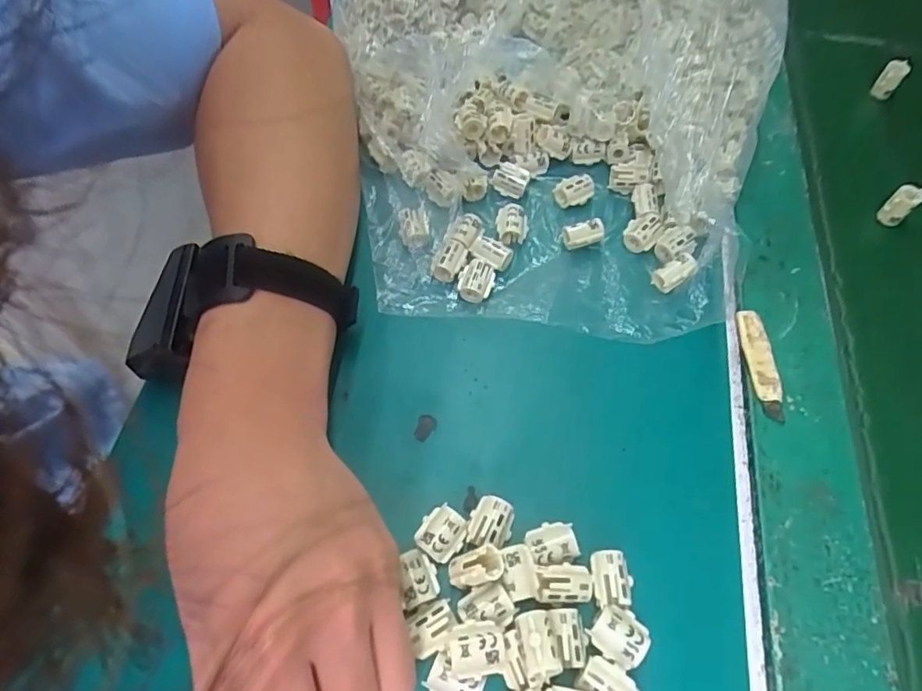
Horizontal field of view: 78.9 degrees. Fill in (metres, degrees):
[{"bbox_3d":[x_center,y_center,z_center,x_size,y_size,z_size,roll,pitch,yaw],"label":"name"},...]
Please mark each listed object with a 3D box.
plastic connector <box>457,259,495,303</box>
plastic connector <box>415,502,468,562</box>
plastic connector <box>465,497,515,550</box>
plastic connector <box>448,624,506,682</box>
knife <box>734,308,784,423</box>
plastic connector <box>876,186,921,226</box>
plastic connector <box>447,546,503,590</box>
[{"bbox_3d":[0.008,-0.037,0.314,0.019,0.013,0.023,18,62,10],"label":"plastic connector"},{"bbox_3d":[-0.009,0.084,0.251,0.020,0.013,0.020,31,64,16],"label":"plastic connector"},{"bbox_3d":[0.013,0.080,0.251,0.019,0.018,0.022,11,60,6],"label":"plastic connector"},{"bbox_3d":[0.006,0.120,0.219,0.022,0.013,0.018,-6,60,-4],"label":"plastic connector"},{"bbox_3d":[0.155,0.010,0.289,0.013,0.005,0.060,2,60,1],"label":"knife"},{"bbox_3d":[0.267,-0.085,0.341,0.012,0.027,0.013,-34,69,-18],"label":"plastic connector"},{"bbox_3d":[0.006,0.093,0.234,0.023,0.013,0.014,-11,61,-6],"label":"plastic connector"}]

